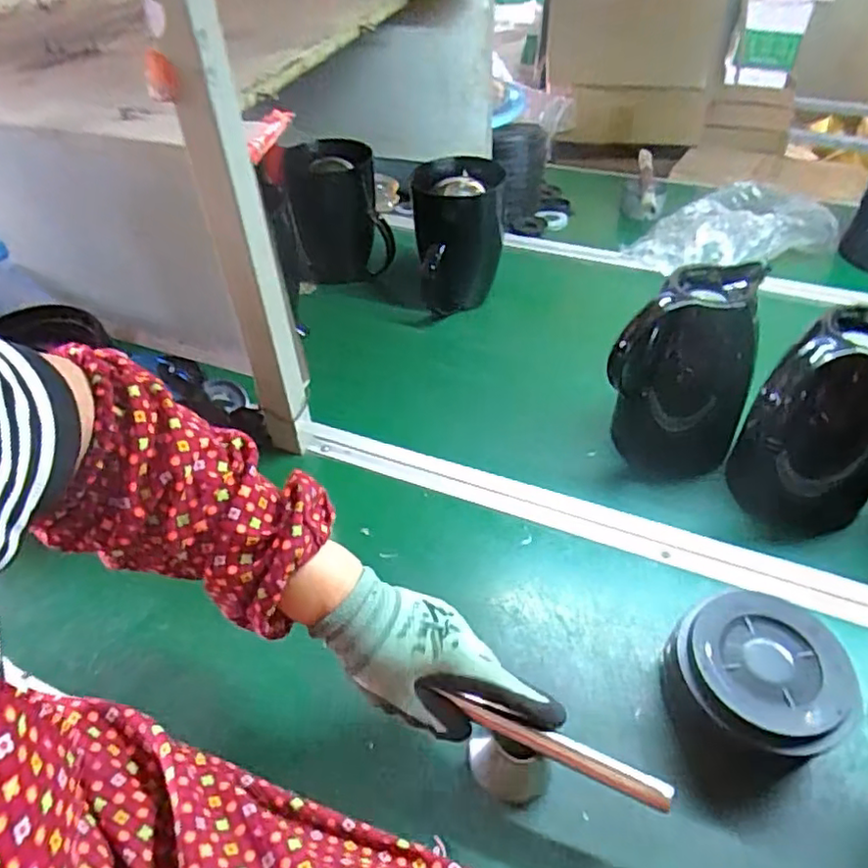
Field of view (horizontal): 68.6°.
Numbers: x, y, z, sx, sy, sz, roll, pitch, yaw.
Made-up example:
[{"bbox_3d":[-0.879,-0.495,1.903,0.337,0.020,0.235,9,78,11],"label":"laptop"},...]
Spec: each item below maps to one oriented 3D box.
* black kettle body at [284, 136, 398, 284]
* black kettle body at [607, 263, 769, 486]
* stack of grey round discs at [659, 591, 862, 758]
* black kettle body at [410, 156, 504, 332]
[{"bbox_3d":[-0.142,-0.318,0.944,0.148,0.184,0.130,-8,42,-6],"label":"black kettle body"},{"bbox_3d":[0.253,-0.060,0.652,0.130,0.199,0.127,22,47,25],"label":"black kettle body"},{"bbox_3d":[0.241,0.188,0.484,0.120,0.068,0.125,-13,43,-11],"label":"stack of grey round discs"},{"bbox_3d":[0.034,-0.270,0.895,0.126,0.198,0.139,0,42,3],"label":"black kettle body"}]

